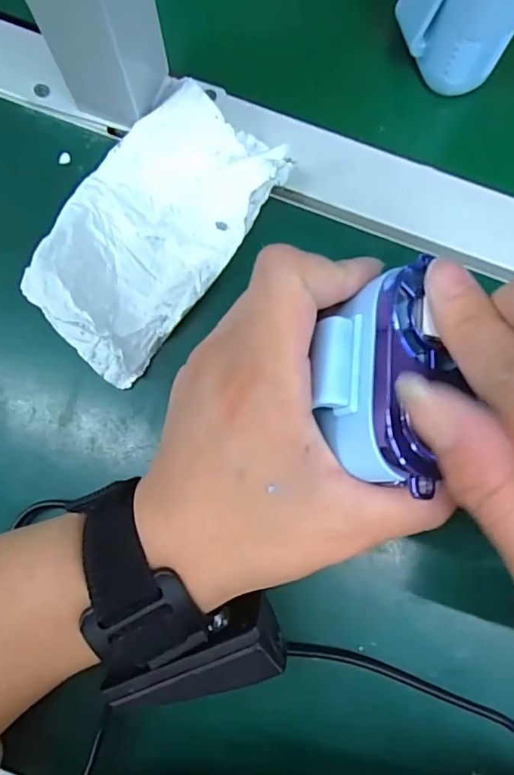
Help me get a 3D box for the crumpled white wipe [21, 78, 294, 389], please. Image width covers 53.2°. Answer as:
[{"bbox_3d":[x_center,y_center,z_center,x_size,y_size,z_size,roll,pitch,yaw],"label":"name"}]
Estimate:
[{"bbox_3d":[-0.052,-0.080,0.250,0.078,0.026,0.138,36,82,4],"label":"crumpled white wipe"}]

